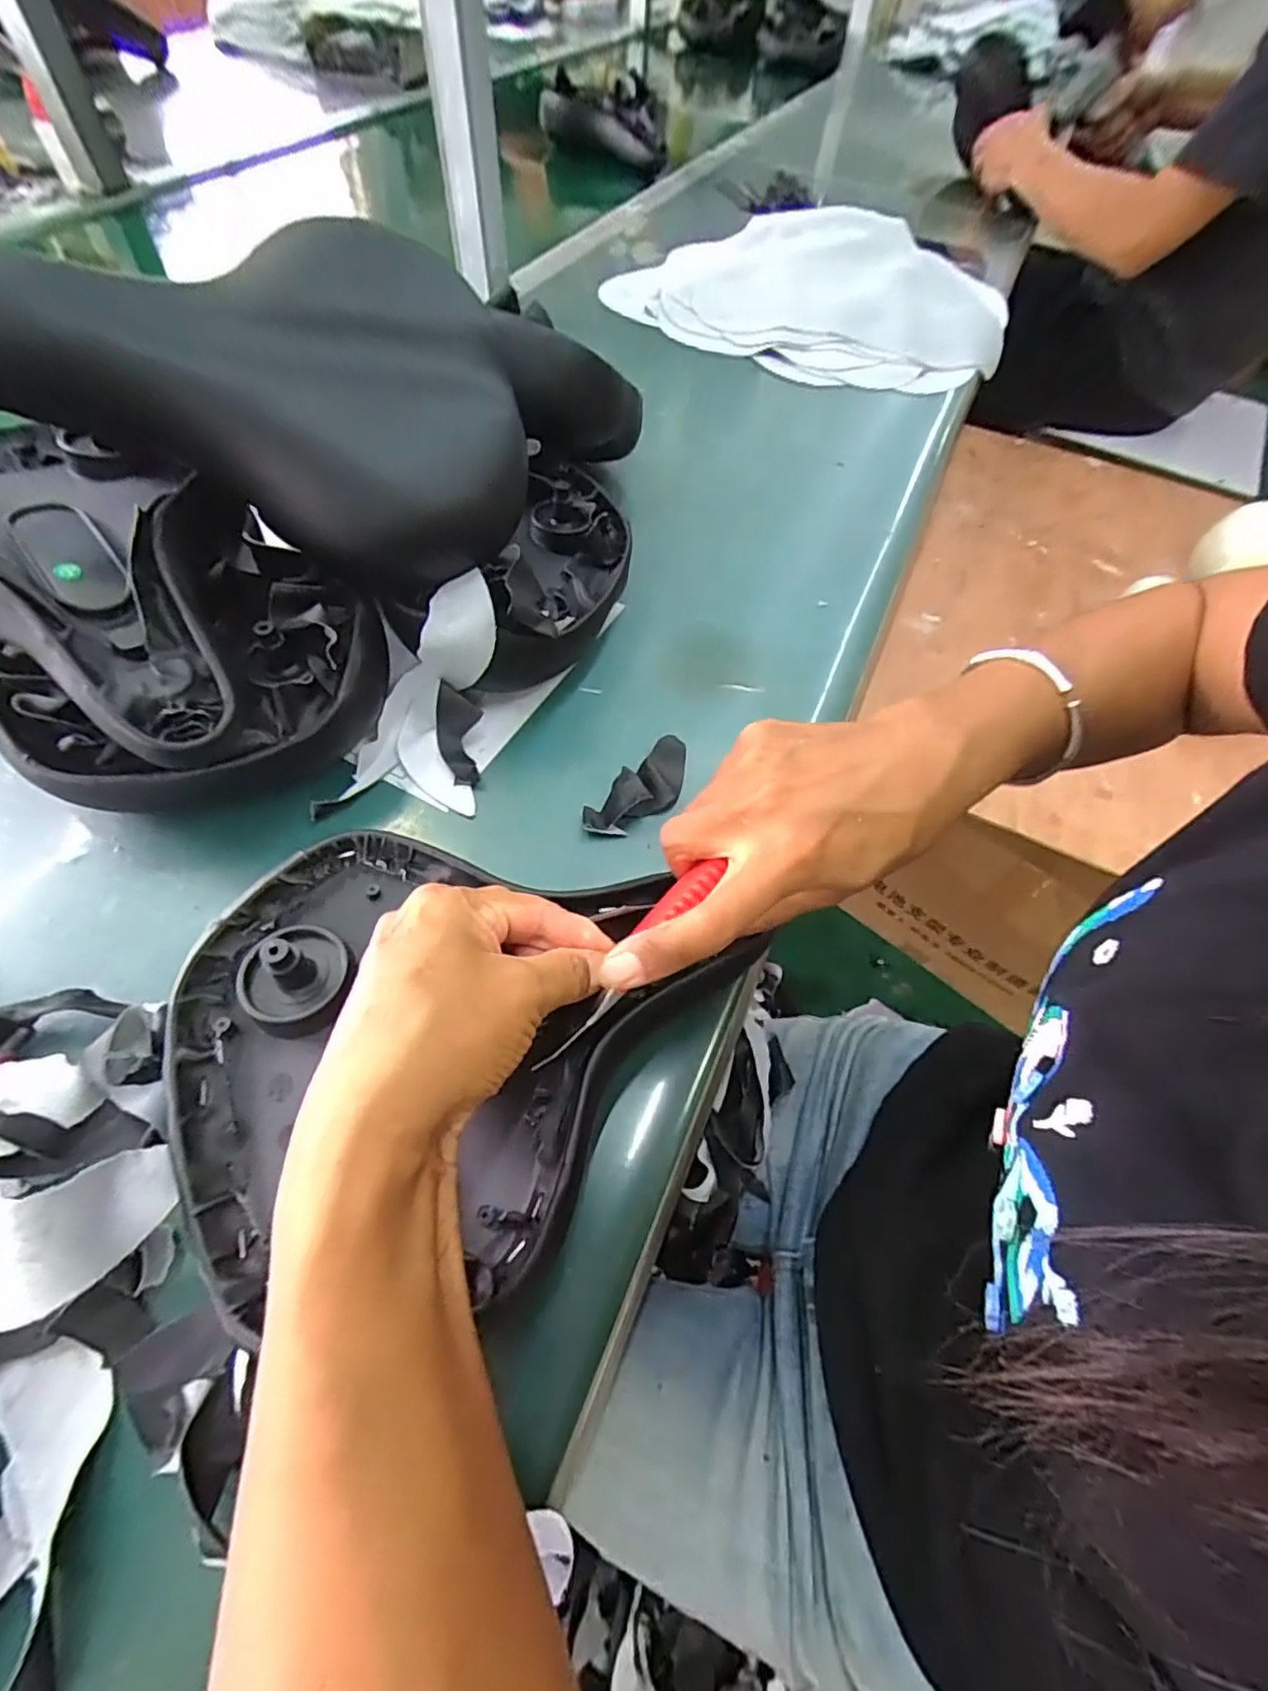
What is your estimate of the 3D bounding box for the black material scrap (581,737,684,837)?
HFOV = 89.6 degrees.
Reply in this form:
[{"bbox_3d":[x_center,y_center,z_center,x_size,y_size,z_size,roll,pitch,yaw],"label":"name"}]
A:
[{"bbox_3d":[0.006,-0.031,0.369,0.033,0.021,0.081,39,63,19],"label":"black material scrap"}]

